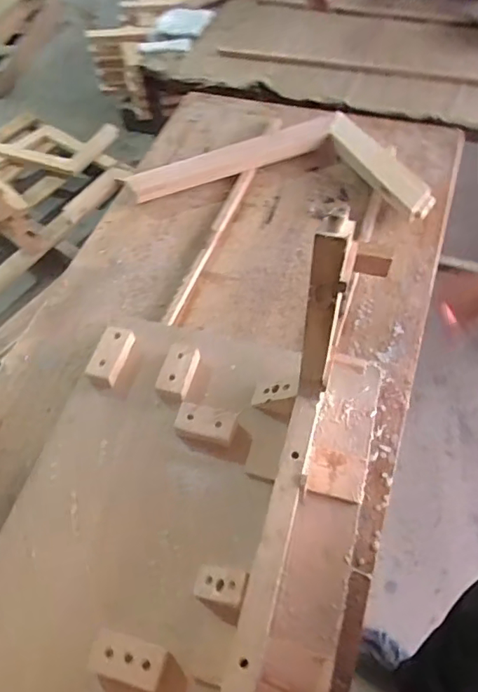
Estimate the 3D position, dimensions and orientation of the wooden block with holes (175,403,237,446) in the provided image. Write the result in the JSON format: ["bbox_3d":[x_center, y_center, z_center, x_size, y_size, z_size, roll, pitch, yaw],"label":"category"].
[{"bbox_3d":[-0.045,0.103,0.685,0.075,0.022,0.045,11,58,11],"label":"wooden block with holes"}]

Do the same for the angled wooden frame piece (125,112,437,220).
[{"bbox_3d":[0.086,-0.365,0.993,0.526,0.056,0.274,5,57,7],"label":"angled wooden frame piece"}]

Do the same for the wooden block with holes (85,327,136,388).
[{"bbox_3d":[-0.183,0.013,0.734,0.038,0.023,0.089,14,59,13],"label":"wooden block with holes"}]

